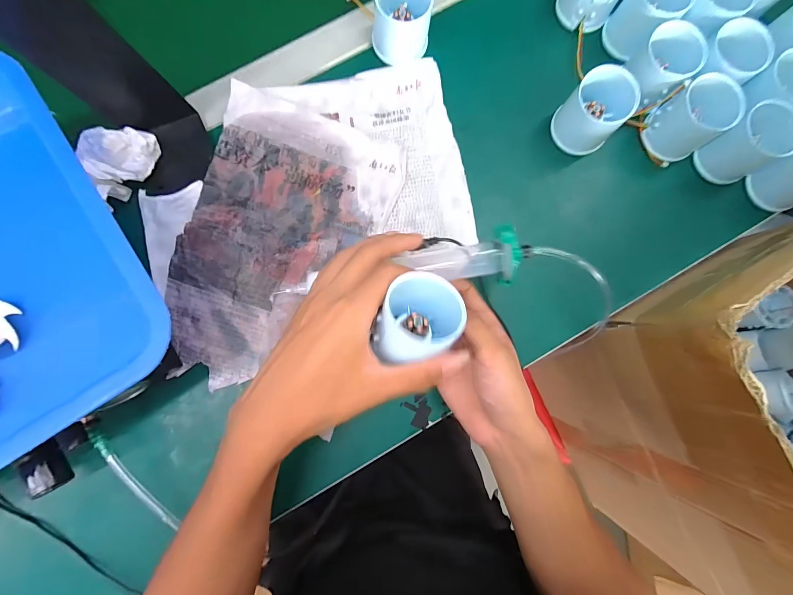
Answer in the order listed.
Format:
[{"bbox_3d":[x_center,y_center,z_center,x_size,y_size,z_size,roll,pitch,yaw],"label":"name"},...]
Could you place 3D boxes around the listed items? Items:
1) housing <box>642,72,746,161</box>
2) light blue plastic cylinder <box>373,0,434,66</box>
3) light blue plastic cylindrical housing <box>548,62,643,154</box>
[{"bbox_3d":[0.274,-0.165,0.322,0.054,0.051,0.052,-31,85,-4],"label":"housing"},{"bbox_3d":[0.005,-0.257,0.320,0.052,0.054,0.046,2,84,-1],"label":"light blue plastic cylinder"},{"bbox_3d":[0.182,-0.172,0.319,0.051,0.050,0.054,-45,86,-5],"label":"light blue plastic cylindrical housing"}]

